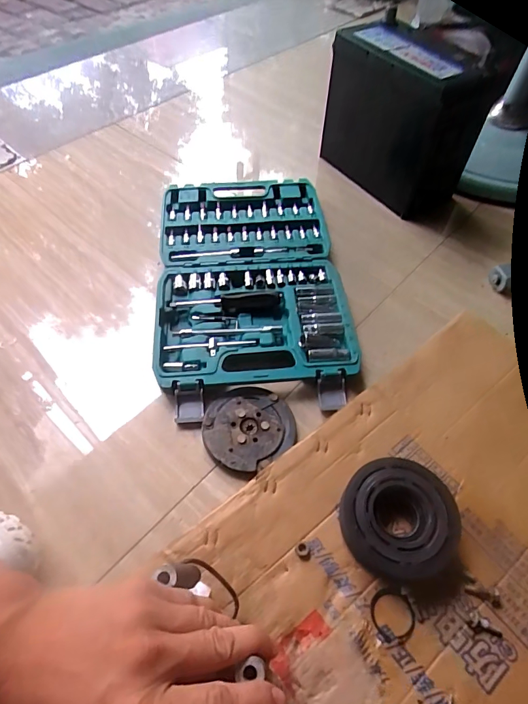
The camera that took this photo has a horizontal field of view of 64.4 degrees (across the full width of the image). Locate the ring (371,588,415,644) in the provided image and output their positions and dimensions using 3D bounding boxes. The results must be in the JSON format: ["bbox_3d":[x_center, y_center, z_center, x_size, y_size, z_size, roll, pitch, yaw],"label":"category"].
[{"bbox_3d":[0.111,0.227,0.361,0.036,0.005,0.039,0,53,0],"label":"ring"}]

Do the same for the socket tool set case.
[{"bbox_3d":[-0.021,-0.108,0.593,0.244,0.033,0.415,-3,53,-2],"label":"socket tool set case"}]

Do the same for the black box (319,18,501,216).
[{"bbox_3d":[0.217,-0.391,0.701,0.115,0.208,0.247,-30,61,-19],"label":"black box"}]

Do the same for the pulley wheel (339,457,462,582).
[{"bbox_3d":[0.125,0.155,0.394,0.101,0.036,0.101,0,53,0],"label":"pulley wheel"}]

